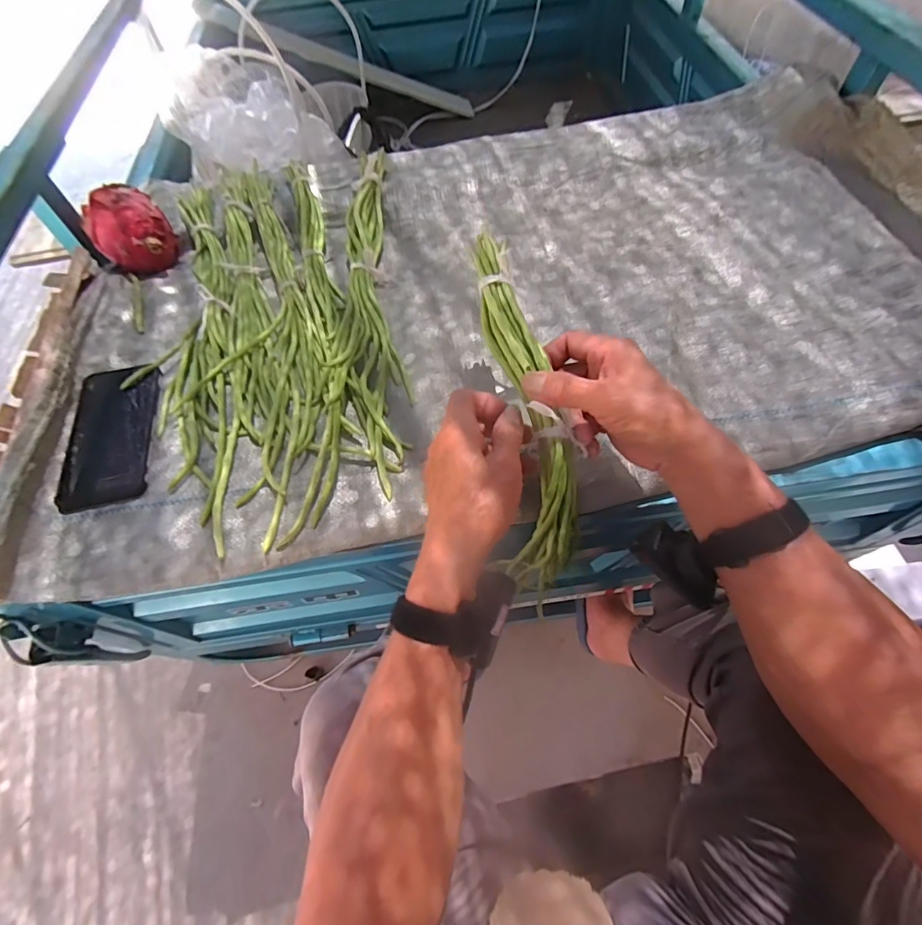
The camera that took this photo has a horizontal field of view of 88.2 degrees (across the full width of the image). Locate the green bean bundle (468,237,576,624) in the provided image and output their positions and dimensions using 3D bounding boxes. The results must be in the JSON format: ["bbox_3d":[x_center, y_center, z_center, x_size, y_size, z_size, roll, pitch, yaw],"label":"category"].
[{"bbox_3d":[0.055,-0.041,0.398,0.053,0.108,0.323,-11,92,-2],"label":"green bean bundle"}]

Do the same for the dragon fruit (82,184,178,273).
[{"bbox_3d":[-0.439,-0.309,0.631,0.093,0.081,0.097,-37,63,-16],"label":"dragon fruit"}]

